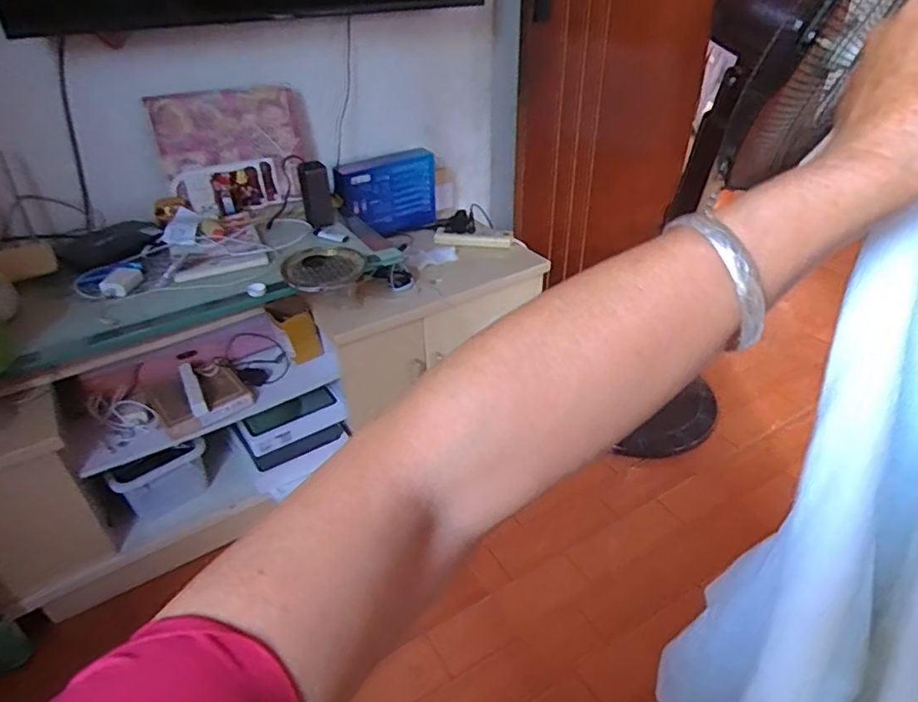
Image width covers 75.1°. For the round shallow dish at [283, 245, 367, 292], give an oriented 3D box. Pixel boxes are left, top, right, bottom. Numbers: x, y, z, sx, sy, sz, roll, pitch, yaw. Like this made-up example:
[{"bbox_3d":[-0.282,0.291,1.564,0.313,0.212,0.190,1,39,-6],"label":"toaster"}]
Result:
[{"bbox_3d":[-0.264,-0.167,1.165,0.153,0.030,0.165,-1,36,1],"label":"round shallow dish"}]

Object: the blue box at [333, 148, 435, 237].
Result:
[{"bbox_3d":[-0.181,-0.405,1.553,0.277,0.185,0.052,-21,40,-24],"label":"blue box"}]

